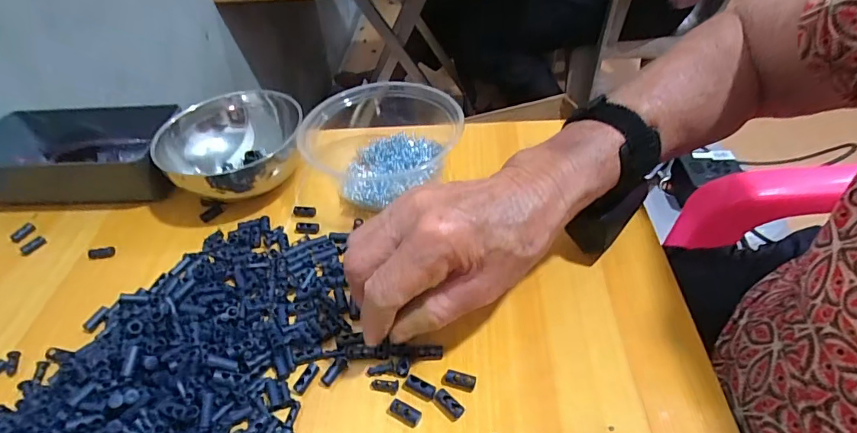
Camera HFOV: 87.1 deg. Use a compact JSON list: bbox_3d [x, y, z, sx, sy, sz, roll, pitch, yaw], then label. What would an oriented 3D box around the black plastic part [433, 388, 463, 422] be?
[{"bbox_3d":[0.012,0.111,0.266,0.011,0.005,0.019,-32,51,-25],"label":"black plastic part"}]

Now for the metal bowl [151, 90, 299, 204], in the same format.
[{"bbox_3d":[-0.175,-0.059,0.417,0.121,0.066,0.121,-2,45,2],"label":"metal bowl"}]

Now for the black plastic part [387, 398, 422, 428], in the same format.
[{"bbox_3d":[-0.015,0.114,0.265,0.021,0.007,0.010,19,50,22],"label":"black plastic part"}]

